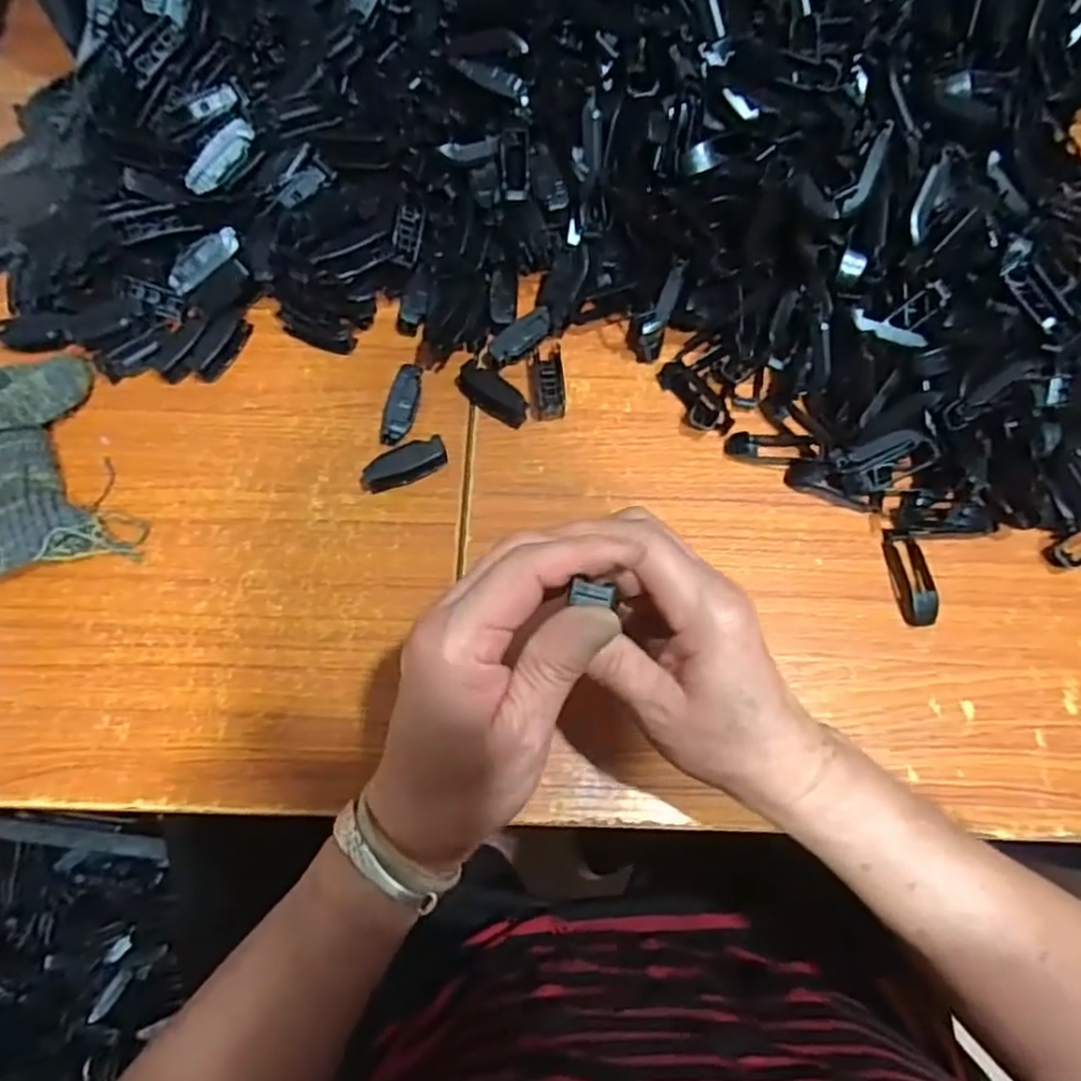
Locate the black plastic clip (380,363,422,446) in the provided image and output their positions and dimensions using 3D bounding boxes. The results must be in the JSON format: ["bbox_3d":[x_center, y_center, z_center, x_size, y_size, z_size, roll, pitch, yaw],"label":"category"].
[{"bbox_3d":[-0.084,-0.083,0.414,0.017,0.012,0.050,15,85,5],"label":"black plastic clip"}]

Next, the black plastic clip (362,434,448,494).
[{"bbox_3d":[-0.081,-0.045,0.404,0.051,0.014,0.017,-27,73,-10],"label":"black plastic clip"}]

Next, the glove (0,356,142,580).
[{"bbox_3d":[-0.304,-0.049,0.389,0.098,0.042,0.150,-22,72,-8],"label":"glove"}]

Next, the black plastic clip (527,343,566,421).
[{"bbox_3d":[0.004,-0.100,0.424,0.022,0.018,0.048,-3,71,-2],"label":"black plastic clip"}]

